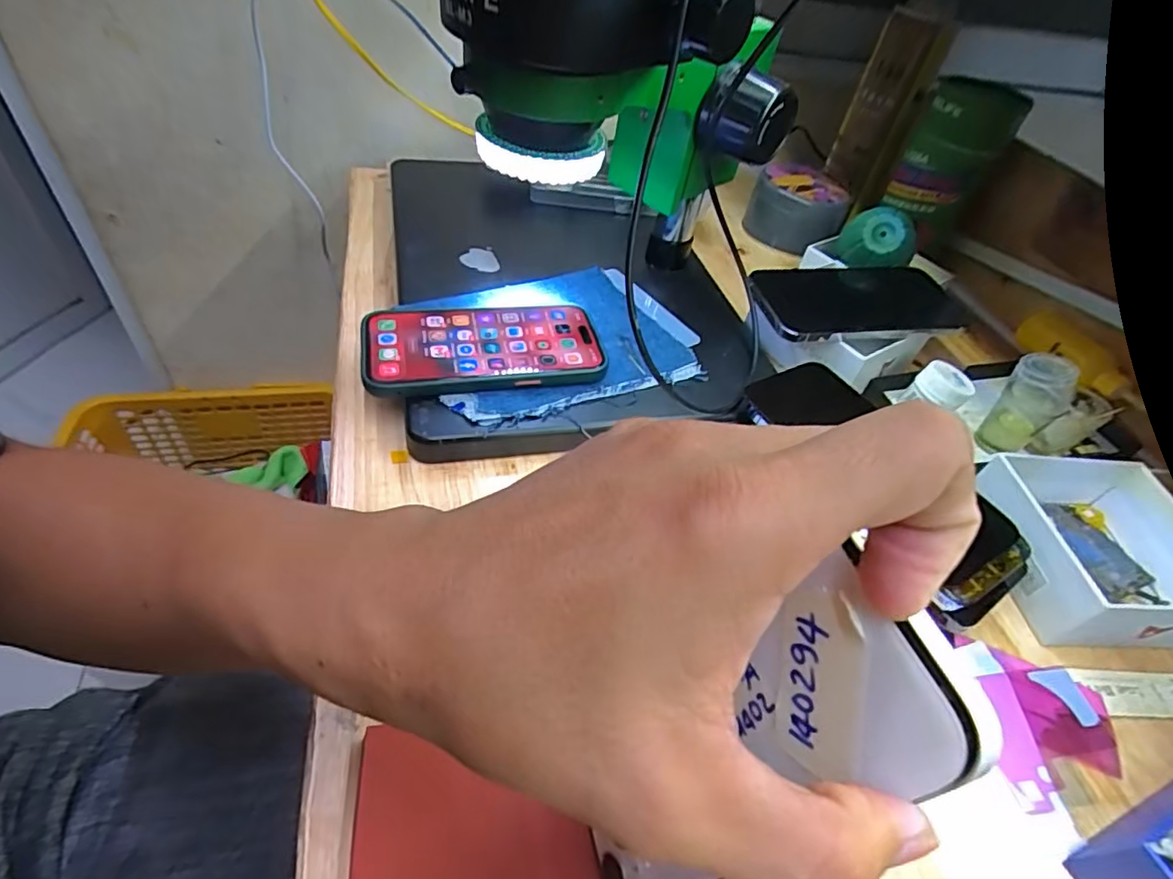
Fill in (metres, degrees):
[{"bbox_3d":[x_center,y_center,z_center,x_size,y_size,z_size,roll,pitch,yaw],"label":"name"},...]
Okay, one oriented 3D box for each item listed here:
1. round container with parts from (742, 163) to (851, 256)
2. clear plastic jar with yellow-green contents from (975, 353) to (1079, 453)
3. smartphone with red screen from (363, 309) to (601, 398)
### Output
[{"bbox_3d":[0.213,-0.233,0.584,0.076,0.063,0.075,5,46,-6],"label":"round container with parts"},{"bbox_3d":[0.300,-0.022,0.395,0.030,0.072,0.026,9,46,-2],"label":"clear plastic jar with yellow-green contents"},{"bbox_3d":[-0.064,-0.059,0.365,0.146,0.007,0.075,-4,53,-12],"label":"smartphone with red screen"}]

